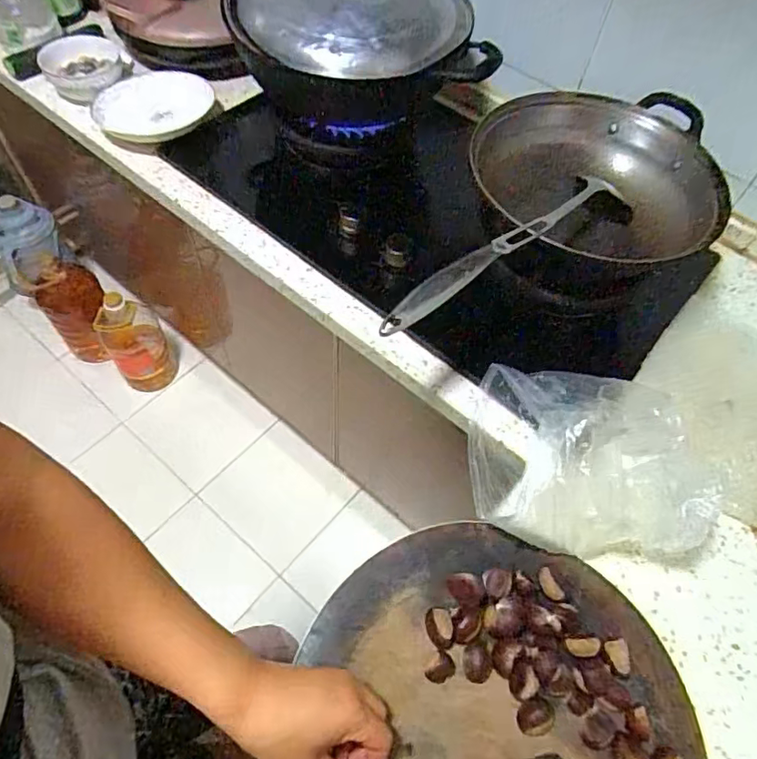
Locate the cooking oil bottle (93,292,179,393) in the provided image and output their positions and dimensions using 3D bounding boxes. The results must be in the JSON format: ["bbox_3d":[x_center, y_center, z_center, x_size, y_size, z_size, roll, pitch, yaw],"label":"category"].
[{"bbox_3d":[-0.638,-0.102,1.442,0.148,0.328,0.139,2,58,-3],"label":"cooking oil bottle"}]

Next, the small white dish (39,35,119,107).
[{"bbox_3d":[-0.513,-0.540,0.963,0.123,0.062,0.150,-13,60,-12],"label":"small white dish"}]

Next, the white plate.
[{"bbox_3d":[-0.376,-0.457,0.918,0.196,0.031,0.168,5,70,12],"label":"white plate"}]

